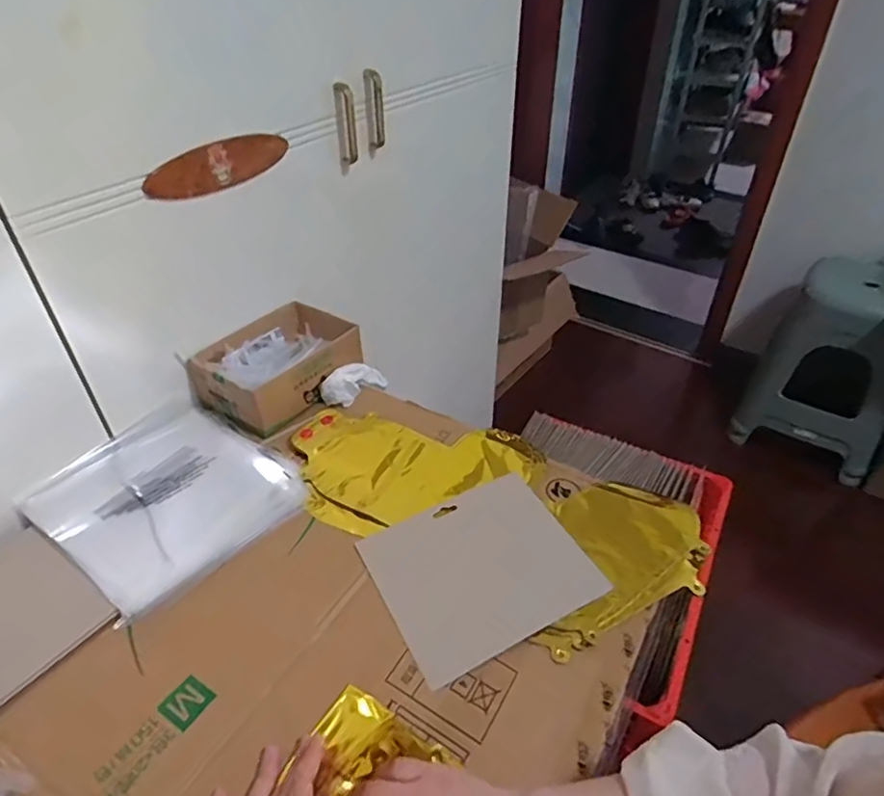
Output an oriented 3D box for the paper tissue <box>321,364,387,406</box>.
[{"bbox_3d":[-0.108,-0.023,0.770,0.043,0.045,0.106,25,29,26],"label":"paper tissue"}]

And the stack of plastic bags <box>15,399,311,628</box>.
[{"bbox_3d":[-0.294,0.098,0.630,0.242,0.016,0.215,29,47,29],"label":"stack of plastic bags"}]

